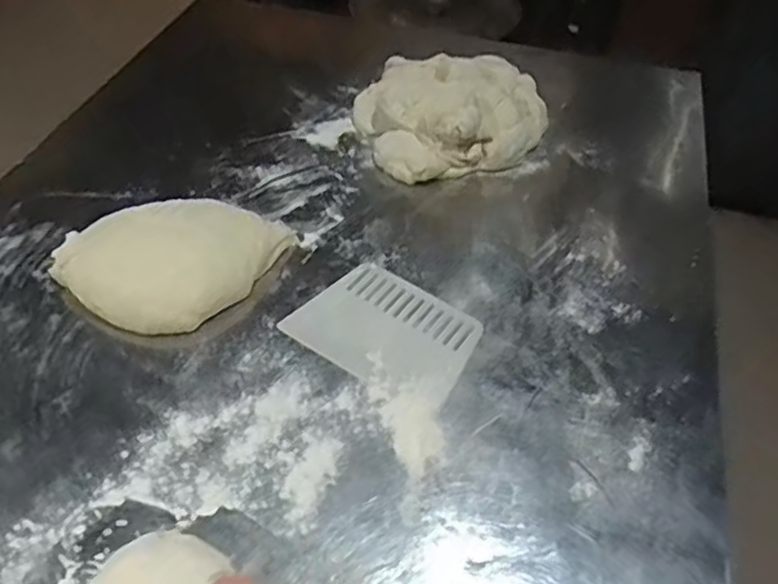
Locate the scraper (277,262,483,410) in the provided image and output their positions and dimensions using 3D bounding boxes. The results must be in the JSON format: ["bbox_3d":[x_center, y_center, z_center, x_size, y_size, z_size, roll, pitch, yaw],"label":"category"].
[{"bbox_3d":[-0.001,0.035,0.645,0.167,0.006,0.120,30,58,19],"label":"scraper"}]

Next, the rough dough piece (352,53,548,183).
[{"bbox_3d":[0.072,-0.205,0.757,0.197,0.090,0.156,-12,50,-13],"label":"rough dough piece"}]

